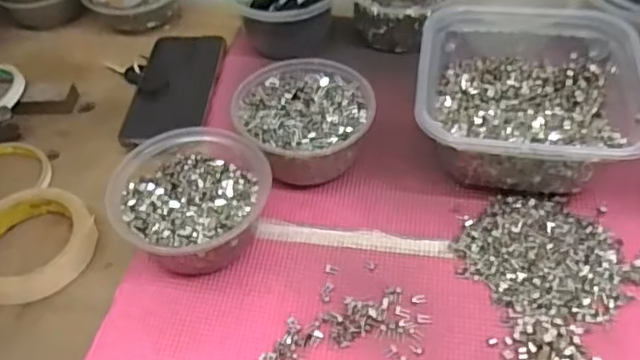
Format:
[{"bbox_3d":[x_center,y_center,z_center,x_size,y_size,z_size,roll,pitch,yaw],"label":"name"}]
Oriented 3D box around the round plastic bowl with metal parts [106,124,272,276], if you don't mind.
[{"bbox_3d":[-0.097,0.017,0.465,0.109,0.060,0.113,-2,49,3],"label":"round plastic bowl with metal parts"}]

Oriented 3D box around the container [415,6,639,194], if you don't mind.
[{"bbox_3d":[0.170,-0.067,0.508,0.165,0.078,0.160,7,50,10],"label":"container"}]

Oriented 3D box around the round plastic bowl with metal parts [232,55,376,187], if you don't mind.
[{"bbox_3d":[-0.013,-0.048,0.518,0.107,0.062,0.112,-2,49,3],"label":"round plastic bowl with metal parts"}]

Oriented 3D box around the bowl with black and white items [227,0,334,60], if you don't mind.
[{"bbox_3d":[-0.042,-0.176,0.622,0.104,0.084,0.089,-11,49,-5],"label":"bowl with black and white items"}]

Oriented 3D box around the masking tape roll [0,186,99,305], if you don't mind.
[{"bbox_3d":[-0.231,0.047,0.483,0.094,0.018,0.099,-2,49,3],"label":"masking tape roll"}]

